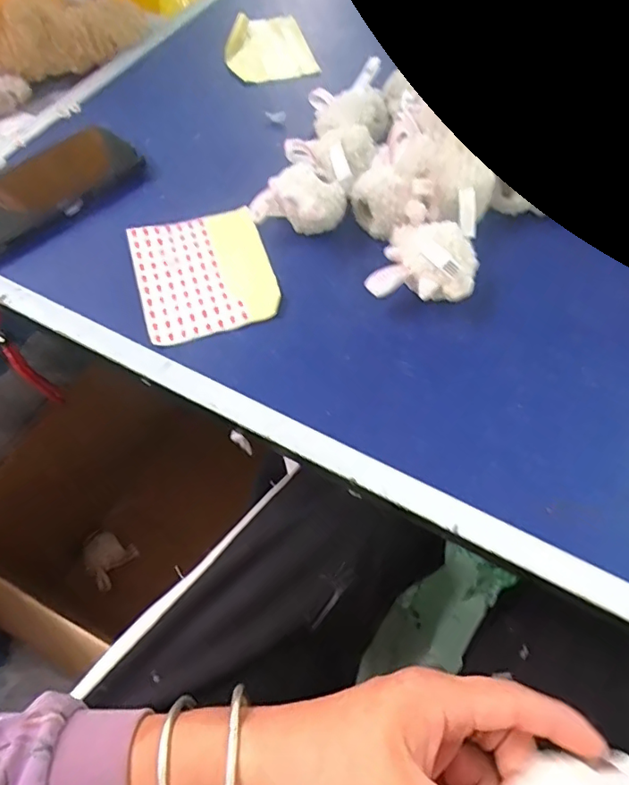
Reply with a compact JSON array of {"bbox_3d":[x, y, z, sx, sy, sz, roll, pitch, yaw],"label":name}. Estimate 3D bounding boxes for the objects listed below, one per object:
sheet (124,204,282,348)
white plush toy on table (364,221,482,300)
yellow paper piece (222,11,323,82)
[{"bbox_3d":[-0.085,-0.095,0.415,0.099,0.010,0.116,-16,60,-9],"label":"sheet"},{"bbox_3d":[0.080,-0.090,0.387,0.068,0.037,0.063,0,59,1],"label":"white plush toy on table"},{"bbox_3d":[-0.050,-0.378,0.589,0.092,0.019,0.116,-8,57,-5],"label":"yellow paper piece"}]

